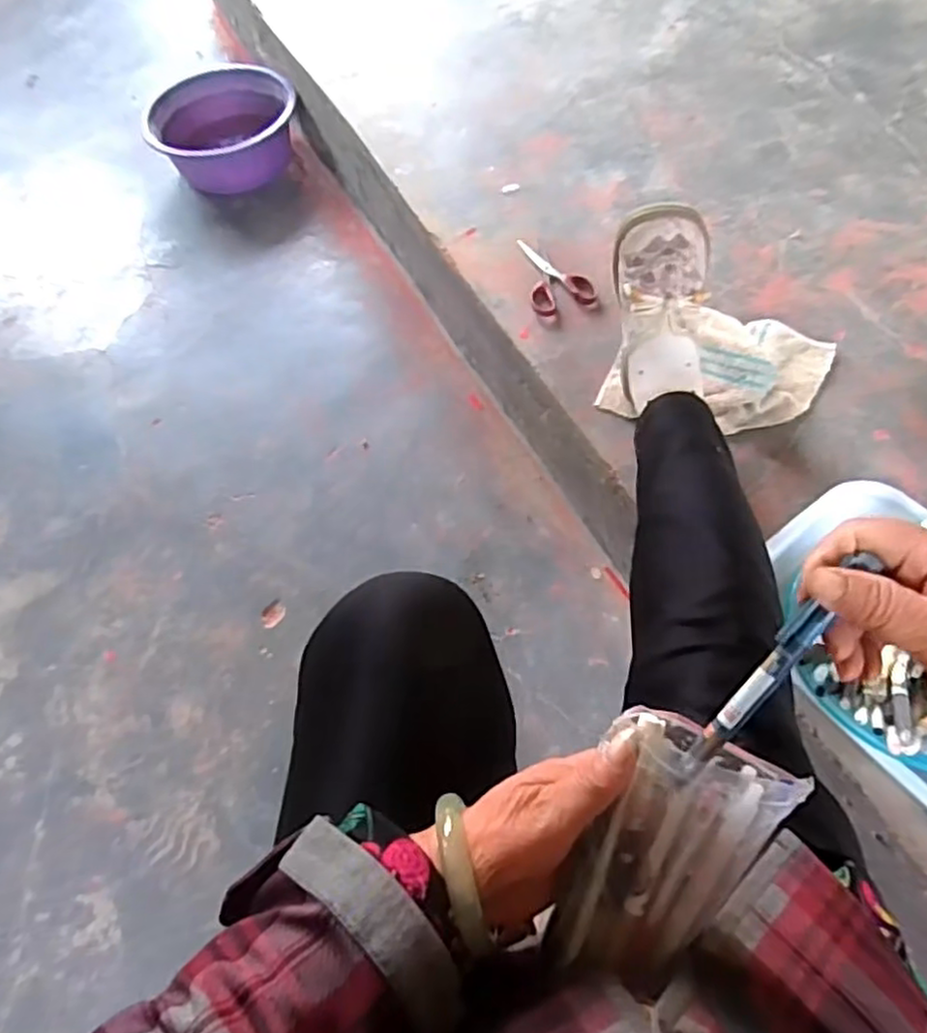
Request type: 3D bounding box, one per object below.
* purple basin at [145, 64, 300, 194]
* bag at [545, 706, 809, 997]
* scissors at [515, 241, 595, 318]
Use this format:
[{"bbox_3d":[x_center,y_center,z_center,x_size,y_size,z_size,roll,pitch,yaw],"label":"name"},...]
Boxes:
[{"bbox_3d":[-0.456,-0.743,1.350,0.267,0.106,0.228,-39,67,-18],"label":"purple basin"},{"bbox_3d":[0.098,0.175,0.360,0.091,0.045,0.143,29,101,8],"label":"bag"},{"bbox_3d":[0.125,-0.329,0.931,0.084,0.017,0.143,-7,61,0],"label":"scissors"}]

